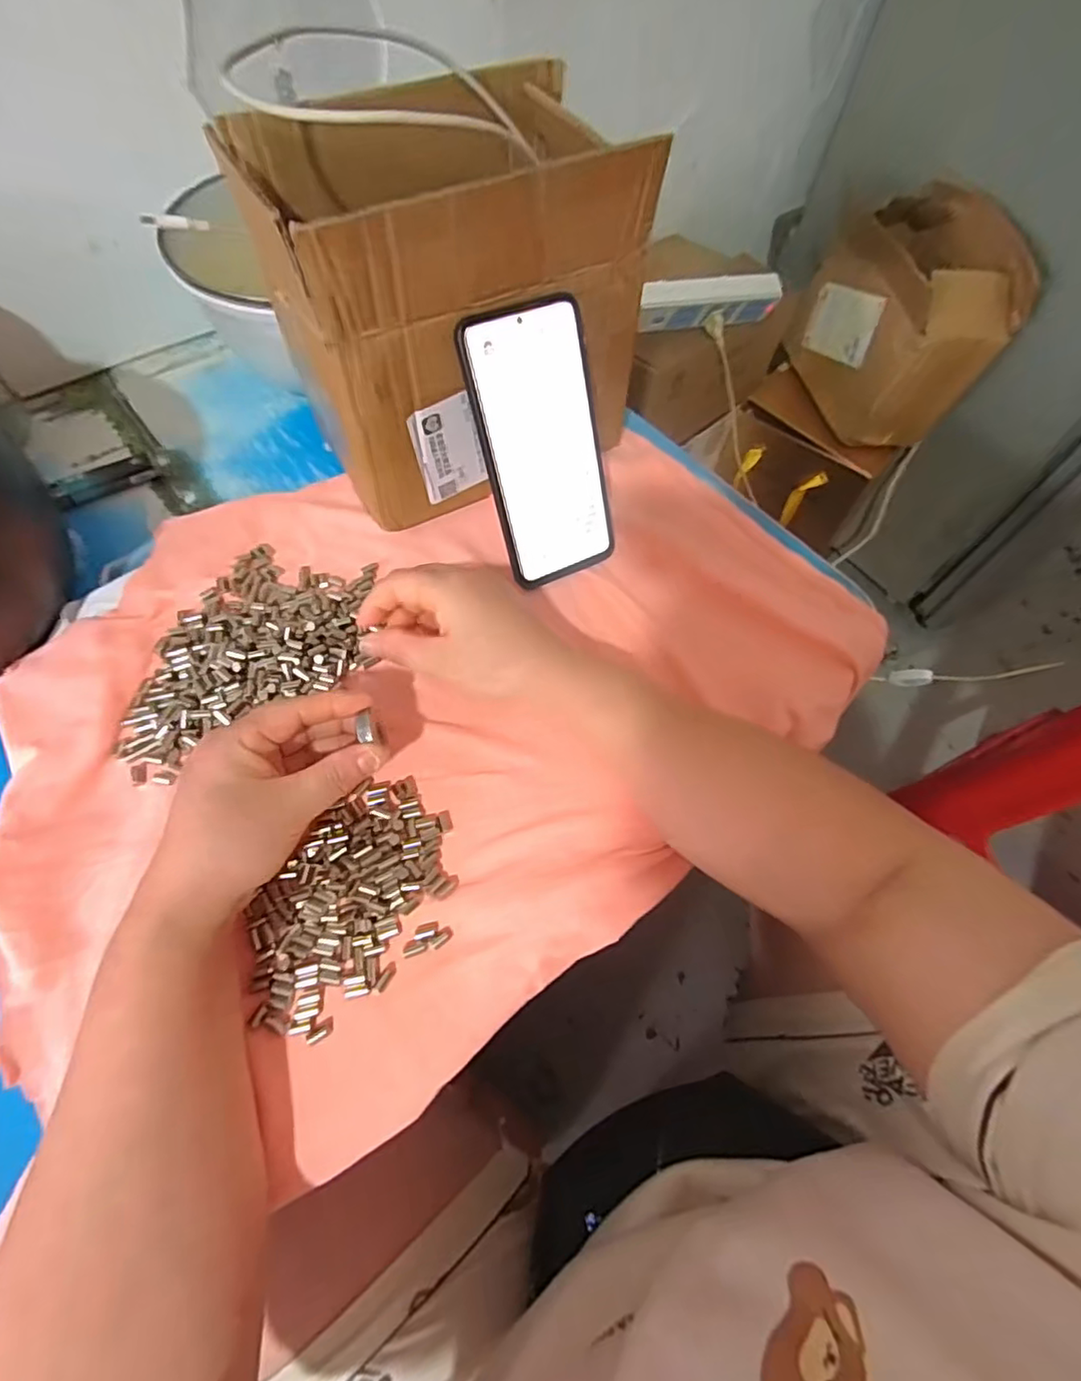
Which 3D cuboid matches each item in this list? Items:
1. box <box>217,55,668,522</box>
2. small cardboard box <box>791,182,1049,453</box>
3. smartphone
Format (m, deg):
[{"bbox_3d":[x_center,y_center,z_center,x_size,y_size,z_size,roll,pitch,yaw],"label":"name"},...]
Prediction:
[{"bbox_3d":[-0.055,-0.236,0.395,0.201,0.202,0.129,-30,66,-18],"label":"box"},{"bbox_3d":[0.448,-0.467,0.765,0.158,0.207,0.220,-13,62,-10],"label":"small cardboard box"},{"bbox_3d":[0.003,-0.149,0.380,0.077,0.160,0.008,-26,35,-16],"label":"smartphone"}]

